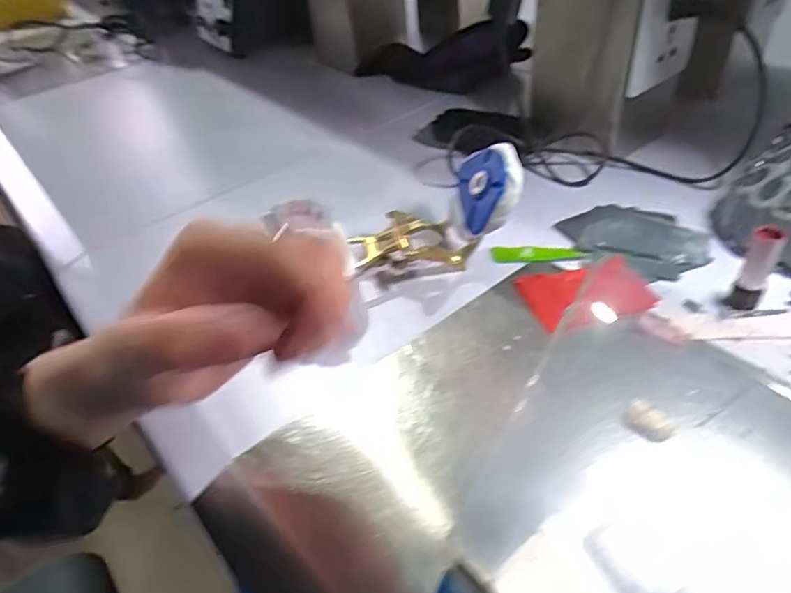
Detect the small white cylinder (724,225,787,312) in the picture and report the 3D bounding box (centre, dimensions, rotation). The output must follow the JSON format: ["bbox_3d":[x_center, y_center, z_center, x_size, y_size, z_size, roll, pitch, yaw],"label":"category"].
[{"bbox_3d":[0.226,-0.016,0.354,0.015,0.059,0.016,-33,47,-27],"label":"small white cylinder"}]

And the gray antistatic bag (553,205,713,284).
[{"bbox_3d":[0.189,-0.047,0.439,0.096,0.015,0.099,-24,43,-18],"label":"gray antistatic bag"}]

